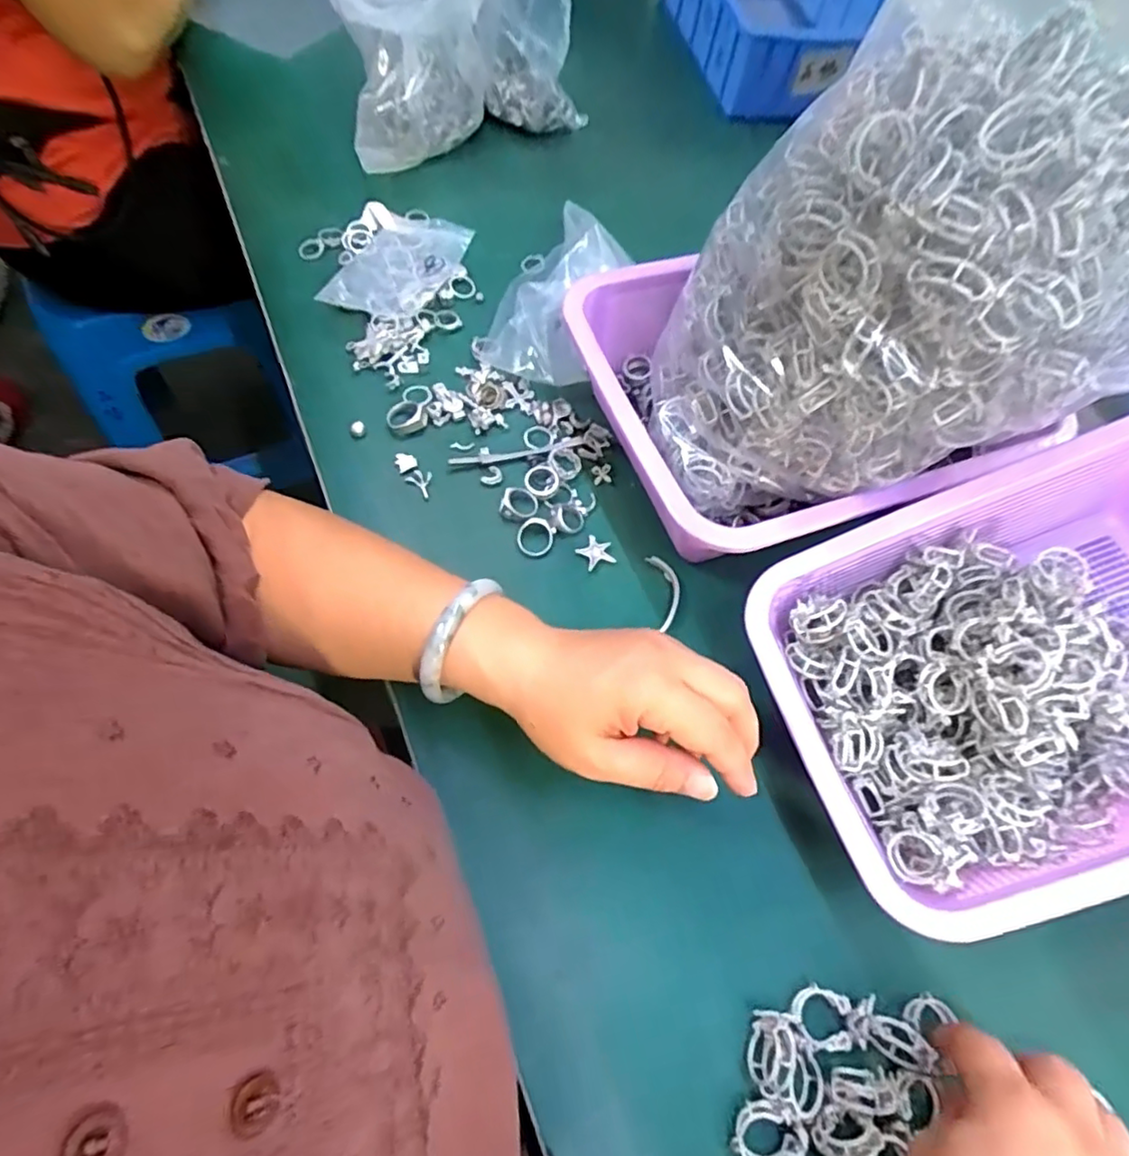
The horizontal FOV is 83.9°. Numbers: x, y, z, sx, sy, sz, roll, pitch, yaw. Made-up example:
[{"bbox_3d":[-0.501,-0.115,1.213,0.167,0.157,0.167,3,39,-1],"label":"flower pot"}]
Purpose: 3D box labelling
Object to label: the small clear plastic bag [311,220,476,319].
[{"bbox_3d":[-0.136,-0.245,0.500,0.080,0.023,0.112,25,63,6],"label":"small clear plastic bag"}]

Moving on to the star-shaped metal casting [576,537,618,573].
[{"bbox_3d":[0.020,-0.017,0.419,0.023,0.004,0.023,-17,67,-14],"label":"star-shaped metal casting"}]

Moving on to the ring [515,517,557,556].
[{"bbox_3d":[-0.020,-0.027,0.418,0.025,0.005,0.027,0,80,-2],"label":"ring"}]

